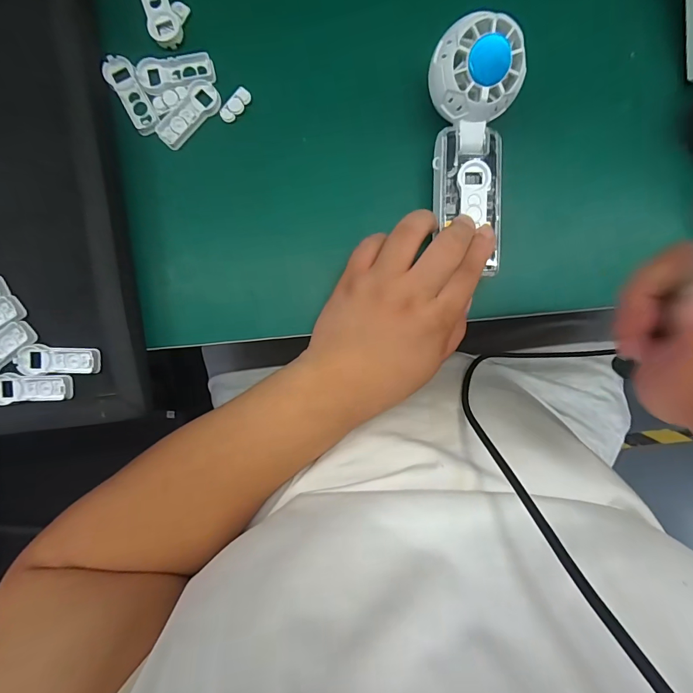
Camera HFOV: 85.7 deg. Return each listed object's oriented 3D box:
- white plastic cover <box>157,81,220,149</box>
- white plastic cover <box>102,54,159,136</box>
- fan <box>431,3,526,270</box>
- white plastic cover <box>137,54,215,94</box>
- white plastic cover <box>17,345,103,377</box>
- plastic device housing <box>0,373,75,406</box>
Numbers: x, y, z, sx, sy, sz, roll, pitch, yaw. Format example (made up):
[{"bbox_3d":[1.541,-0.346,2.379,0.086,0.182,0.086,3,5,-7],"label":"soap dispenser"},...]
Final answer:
[{"bbox_3d":[-0.120,-0.177,0.284,0.024,0.004,0.056,37,90,-3],"label":"white plastic cover"},{"bbox_3d":[-0.161,-0.189,0.281,0.020,0.007,0.058,-29,93,-1],"label":"white plastic cover"},{"bbox_3d":[0.092,-0.137,0.269,0.057,0.029,0.158,-5,106,0],"label":"fan"},{"bbox_3d":[-0.129,-0.207,0.282,0.055,0.006,0.023,-8,92,-2],"label":"white plastic cover"},{"bbox_3d":[-0.213,0.010,0.278,0.056,0.009,0.022,-1,92,-2],"label":"white plastic cover"},{"bbox_3d":[-0.234,0.031,0.278,0.054,0.009,0.022,-3,92,-2],"label":"plastic device housing"}]

